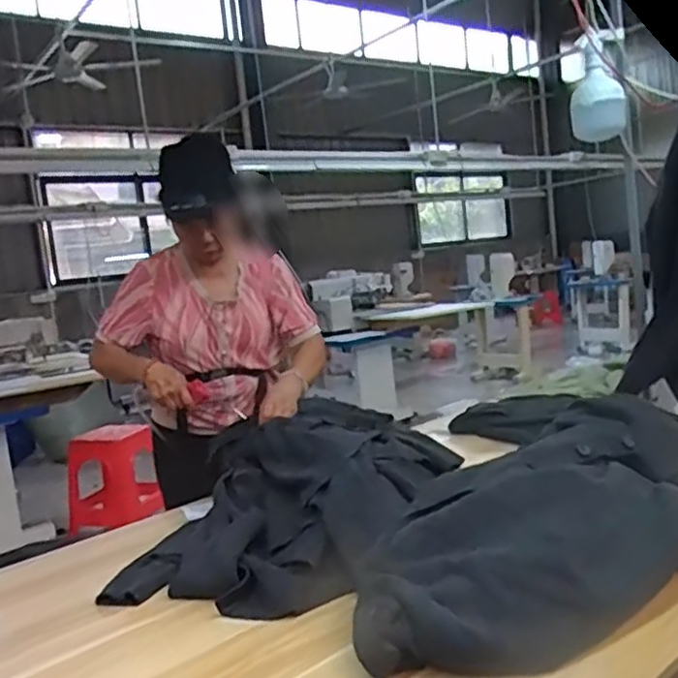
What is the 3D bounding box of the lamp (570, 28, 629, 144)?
[{"bbox_3d":[0.600,-0.581,1.579,0.119,0.230,0.100,-4,7,23],"label":"lamp"}]

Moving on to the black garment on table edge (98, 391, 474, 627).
[{"bbox_3d":[-0.090,0.261,1.203,0.481,0.169,0.527,-4,7,21],"label":"black garment on table edge"}]

